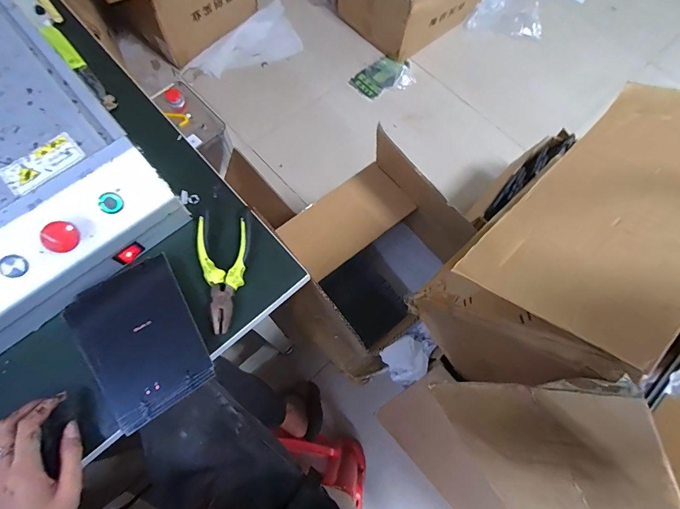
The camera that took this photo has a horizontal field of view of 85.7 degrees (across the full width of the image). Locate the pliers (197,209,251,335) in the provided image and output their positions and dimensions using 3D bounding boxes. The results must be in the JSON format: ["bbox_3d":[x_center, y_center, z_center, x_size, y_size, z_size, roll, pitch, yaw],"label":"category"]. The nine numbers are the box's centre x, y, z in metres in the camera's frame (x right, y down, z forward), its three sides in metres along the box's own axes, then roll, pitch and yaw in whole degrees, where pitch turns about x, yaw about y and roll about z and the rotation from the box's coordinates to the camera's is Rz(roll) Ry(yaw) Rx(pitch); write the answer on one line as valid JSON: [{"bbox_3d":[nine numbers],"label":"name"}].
[{"bbox_3d":[-0.135,0.014,0.431,0.058,0.017,0.151,-6,70,-4],"label":"pliers"}]

